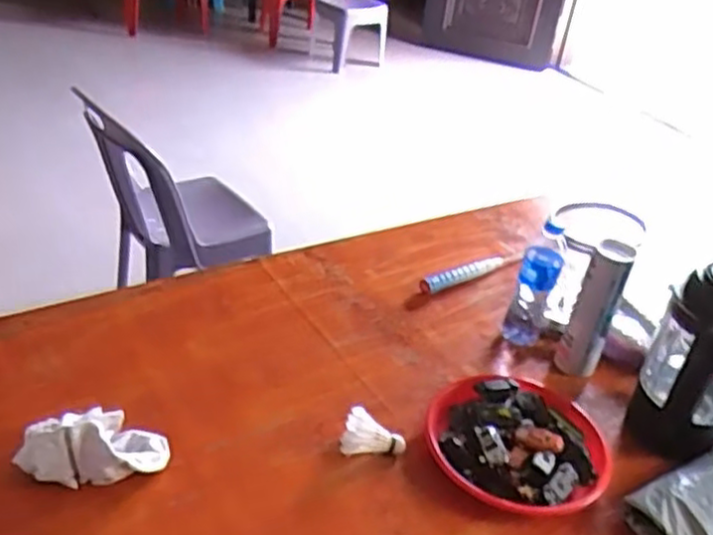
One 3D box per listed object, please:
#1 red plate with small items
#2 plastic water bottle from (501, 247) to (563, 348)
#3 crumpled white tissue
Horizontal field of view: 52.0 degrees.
[{"bbox_3d":[0.227,0.230,1.029,0.239,0.046,0.251,5,32,-3],"label":"red plate with small items"},{"bbox_3d":[0.296,0.051,1.233,0.068,0.169,0.065,14,33,11],"label":"plastic water bottle"},{"bbox_3d":[-0.327,0.221,0.922,0.174,0.070,0.093,3,33,-6],"label":"crumpled white tissue"}]

